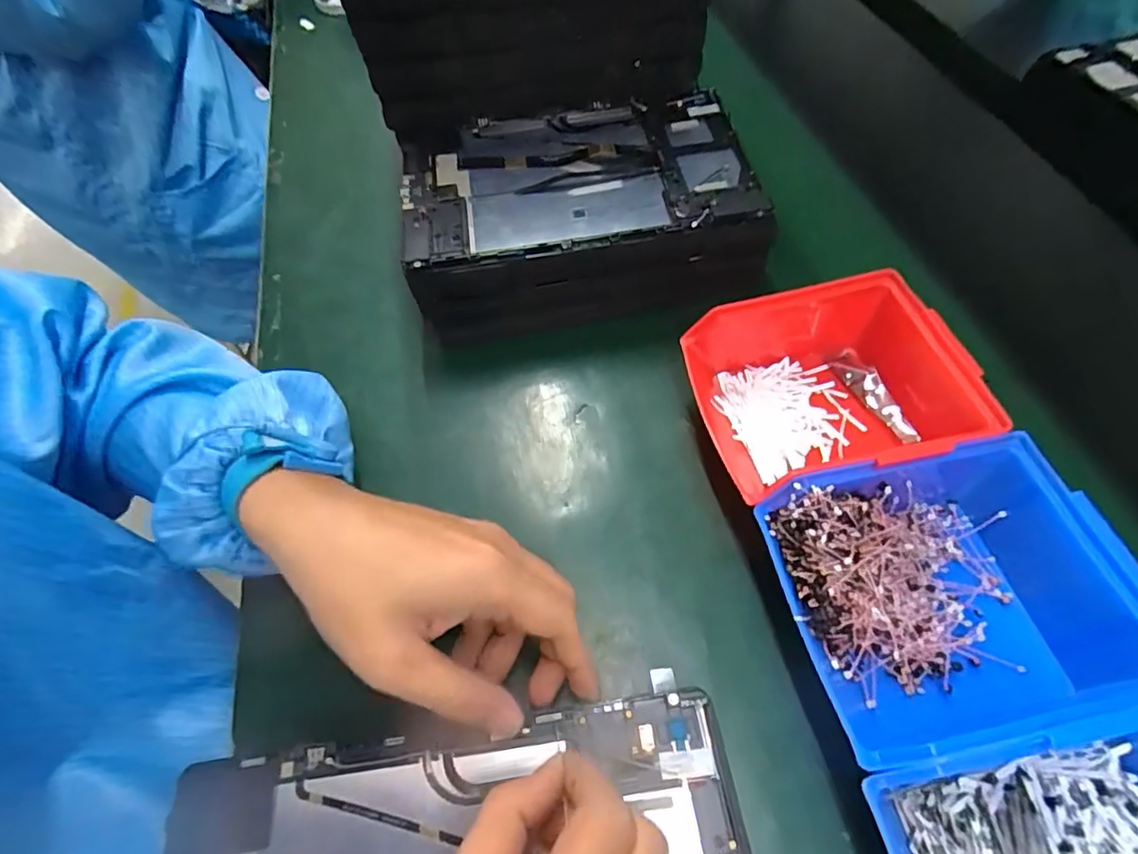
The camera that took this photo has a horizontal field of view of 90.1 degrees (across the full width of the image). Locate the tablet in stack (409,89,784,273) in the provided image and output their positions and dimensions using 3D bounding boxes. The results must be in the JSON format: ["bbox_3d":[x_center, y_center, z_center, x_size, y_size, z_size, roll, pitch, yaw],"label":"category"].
[{"bbox_3d":[0.001,-0.181,0.402,0.239,0.012,0.148,-8,57,1],"label":"tablet in stack"}]

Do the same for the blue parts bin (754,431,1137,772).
[{"bbox_3d":[0.186,0.085,0.279,0.159,0.074,0.126,-11,58,-5],"label":"blue parts bin"}]

